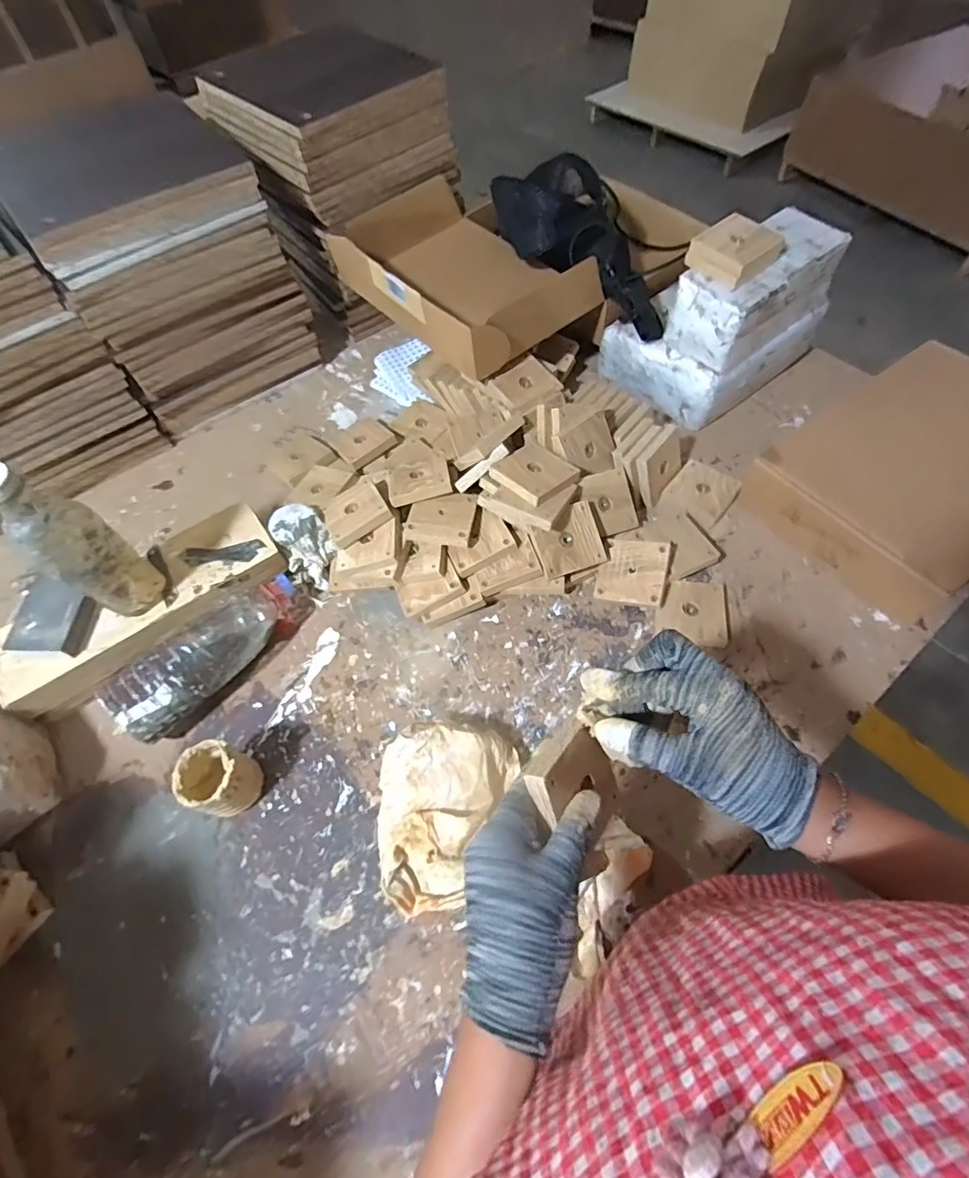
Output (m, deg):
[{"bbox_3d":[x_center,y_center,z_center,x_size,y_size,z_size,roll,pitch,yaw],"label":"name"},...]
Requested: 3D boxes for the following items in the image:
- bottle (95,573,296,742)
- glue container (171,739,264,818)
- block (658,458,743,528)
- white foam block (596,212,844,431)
[{"bbox_3d":[-0.327,0.073,0.638,0.078,0.077,0.235,34,67,21],"label":"bottle"},{"bbox_3d":[-0.280,0.204,0.562,0.066,0.076,0.065,-2,59,3],"label":"glue container"},{"bbox_3d":[0.307,-0.136,0.748,0.082,0.016,0.085,34,67,21],"label":"block"},{"bbox_3d":[0.352,-0.414,0.793,0.271,0.189,0.182,-32,63,-14],"label":"white foam block"}]

